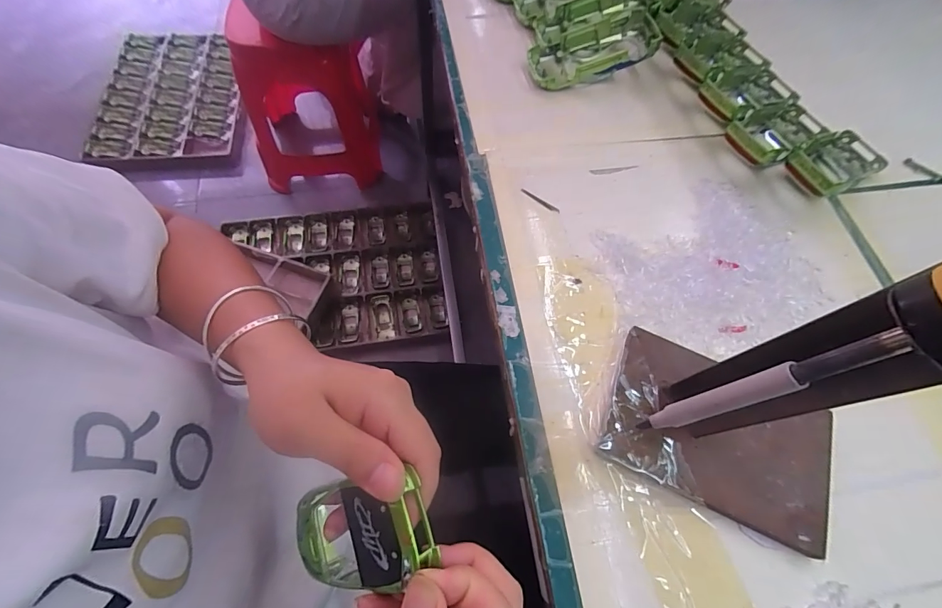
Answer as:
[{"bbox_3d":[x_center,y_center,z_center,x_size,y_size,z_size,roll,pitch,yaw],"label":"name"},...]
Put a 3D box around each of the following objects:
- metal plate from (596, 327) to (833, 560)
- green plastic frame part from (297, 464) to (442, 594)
[{"bbox_3d":[0.172,0.090,0.280,0.150,0.008,0.097,25,67,7],"label":"metal plate"},{"bbox_3d":[-0.053,0.109,0.192,0.079,0.016,0.048,-27,78,32],"label":"green plastic frame part"}]

